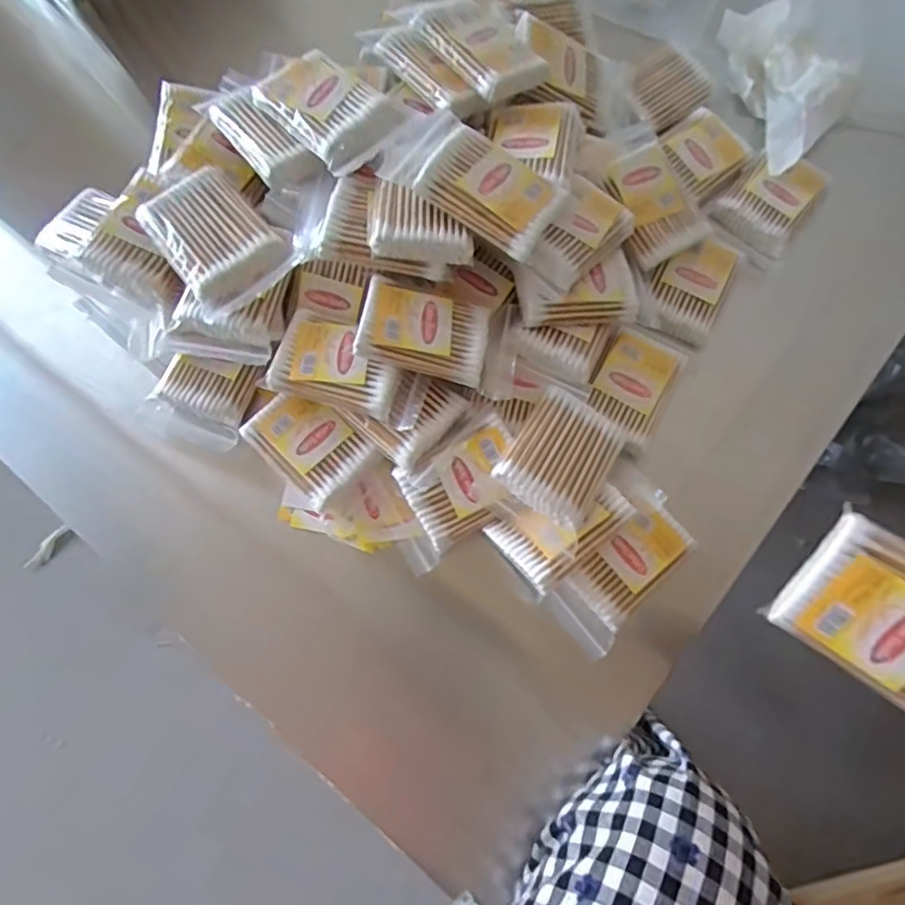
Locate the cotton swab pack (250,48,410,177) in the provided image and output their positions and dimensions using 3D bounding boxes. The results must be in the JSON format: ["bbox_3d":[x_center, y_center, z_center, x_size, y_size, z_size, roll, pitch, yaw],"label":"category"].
[{"bbox_3d":[-0.071,-0.201,0.350,0.055,0.012,0.084,-42,78,-13],"label":"cotton swab pack"}]

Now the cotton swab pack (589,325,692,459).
[{"bbox_3d":[0.113,-0.040,0.379,0.047,0.012,0.071,28,74,7],"label":"cotton swab pack"}]

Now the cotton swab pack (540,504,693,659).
[{"bbox_3d":[0.098,0.070,0.344,0.088,0.019,0.043,-41,78,-13],"label":"cotton swab pack"}]

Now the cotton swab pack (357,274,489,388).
[{"bbox_3d":[-0.011,-0.067,0.345,0.081,0.015,0.049,13,67,-8],"label":"cotton swab pack"}]

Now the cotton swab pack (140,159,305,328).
[{"bbox_3d":[-0.134,-0.123,0.352,0.063,0.018,0.087,-35,77,-11],"label":"cotton swab pack"}]

